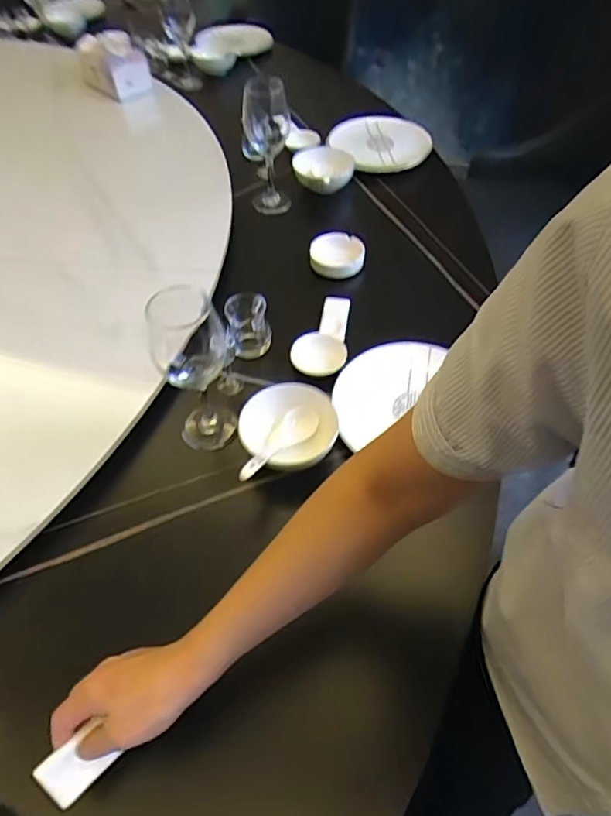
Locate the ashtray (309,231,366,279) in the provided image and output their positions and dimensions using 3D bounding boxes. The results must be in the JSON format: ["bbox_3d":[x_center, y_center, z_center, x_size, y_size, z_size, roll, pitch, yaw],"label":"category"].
[{"bbox_3d":[0.050,-0.248,0.846,0.090,0.032,0.080,-7,51,-4],"label":"ashtray"}]

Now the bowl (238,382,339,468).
[{"bbox_3d":[-0.019,0.024,0.614,0.125,0.041,0.105,-24,54,-16],"label":"bowl"}]

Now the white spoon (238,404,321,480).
[{"bbox_3d":[-0.031,0.039,0.597,0.042,0.026,0.138,24,37,19],"label":"white spoon"}]

